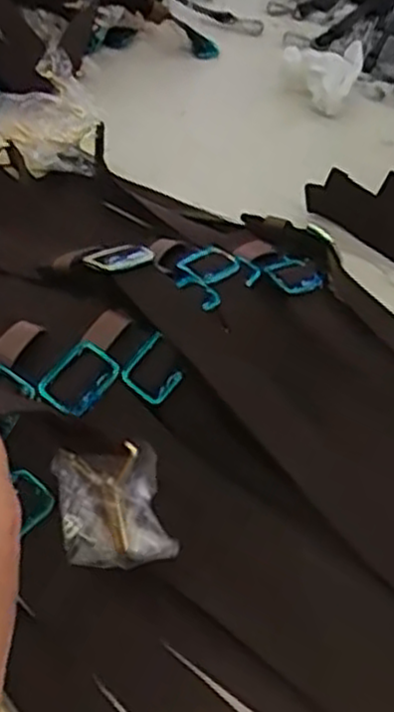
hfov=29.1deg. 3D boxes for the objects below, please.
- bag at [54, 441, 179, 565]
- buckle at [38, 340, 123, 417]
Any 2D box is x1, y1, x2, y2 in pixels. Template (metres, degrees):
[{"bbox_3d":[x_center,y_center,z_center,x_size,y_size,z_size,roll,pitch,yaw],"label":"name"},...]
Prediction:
[{"bbox_3d":[-0.044,0.077,0.388,0.053,0.061,0.013,-10,3,8],"label":"bag"},{"bbox_3d":[-0.068,0.013,0.437,0.031,0.005,0.043,40,85,-1],"label":"buckle"}]

